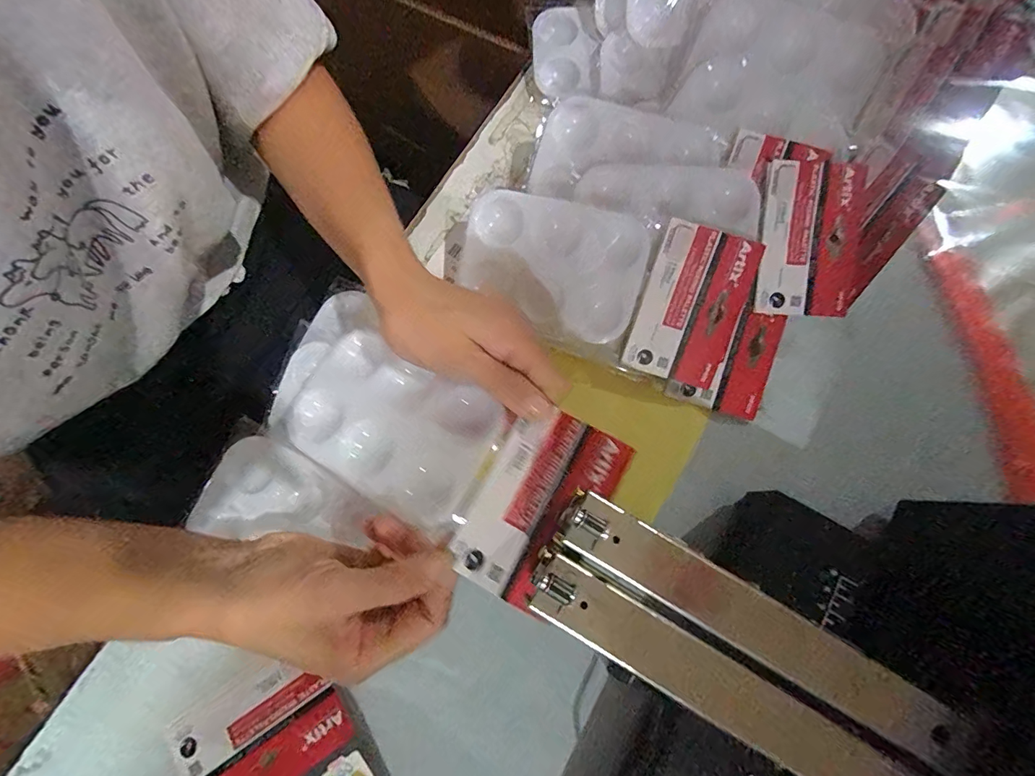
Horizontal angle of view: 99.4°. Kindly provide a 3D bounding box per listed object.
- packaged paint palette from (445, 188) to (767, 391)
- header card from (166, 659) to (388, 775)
[{"bbox_3d":[0.055,-0.071,0.305,0.193,0.015,0.098,17,106,6],"label":"packaged paint palette"},{"bbox_3d":[-0.139,0.234,0.262,0.104,0.007,0.130,-33,78,-7],"label":"header card"}]

